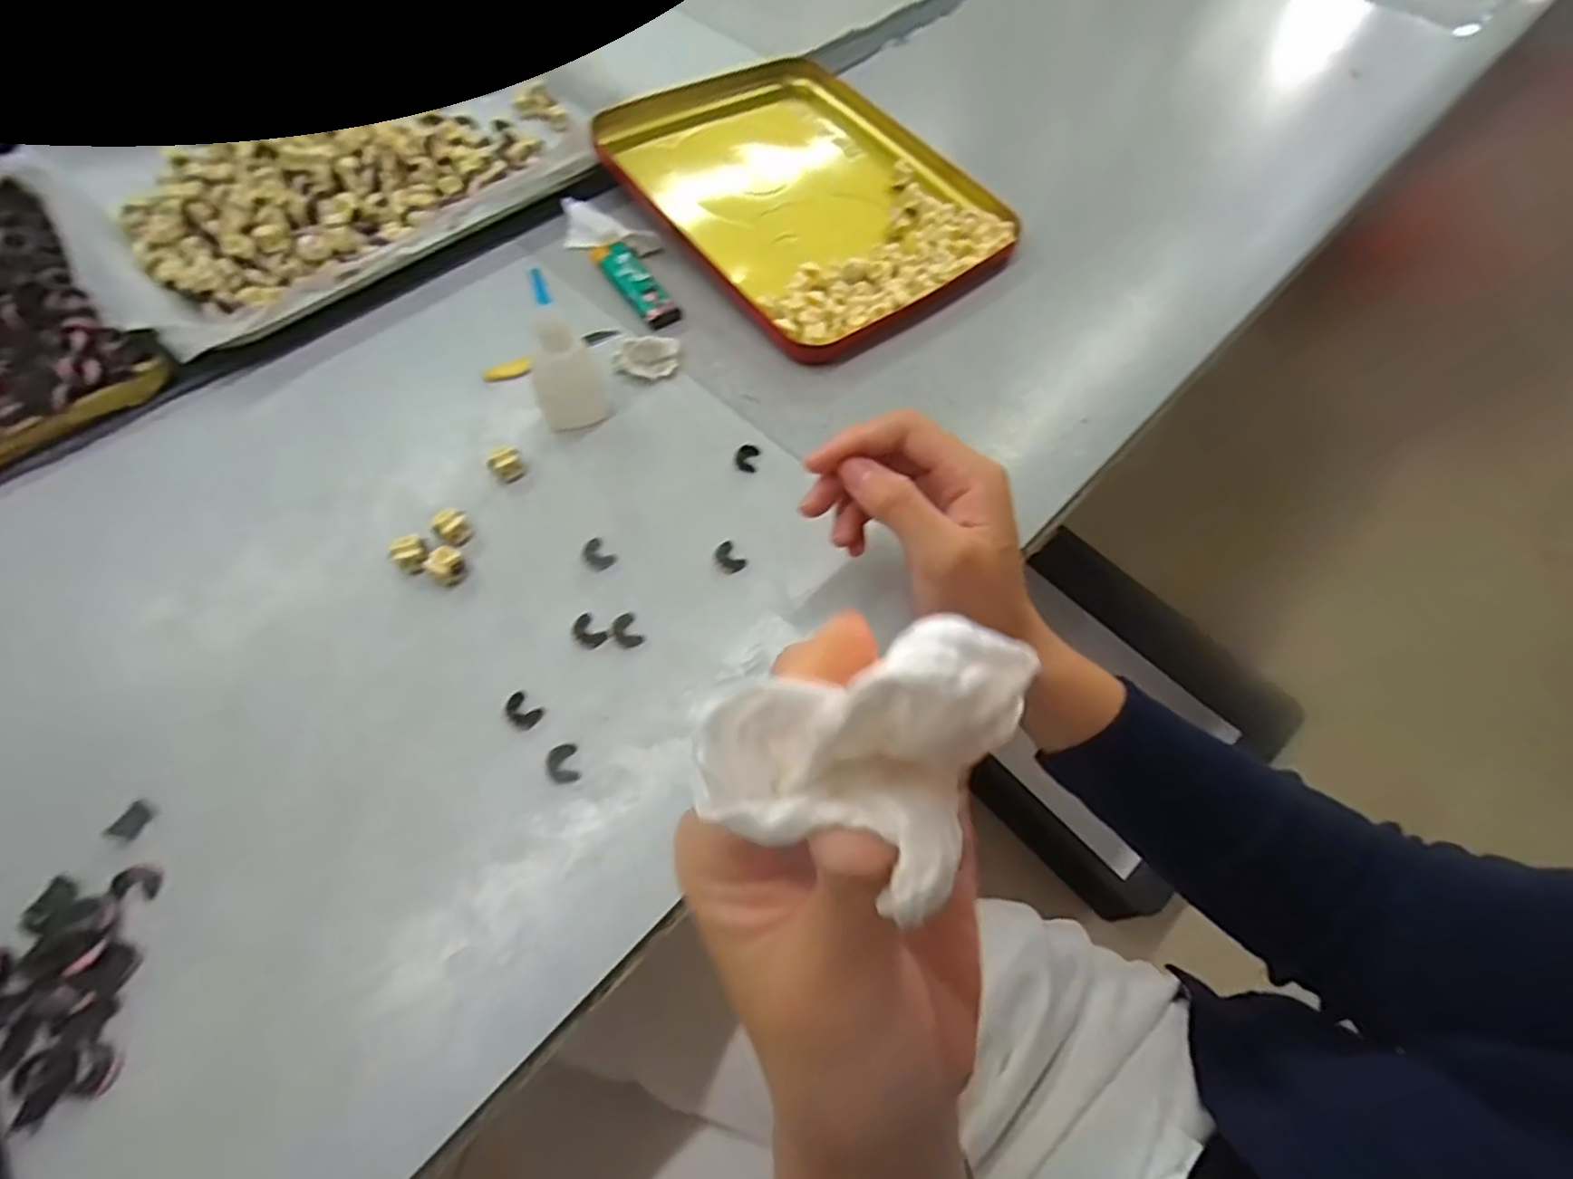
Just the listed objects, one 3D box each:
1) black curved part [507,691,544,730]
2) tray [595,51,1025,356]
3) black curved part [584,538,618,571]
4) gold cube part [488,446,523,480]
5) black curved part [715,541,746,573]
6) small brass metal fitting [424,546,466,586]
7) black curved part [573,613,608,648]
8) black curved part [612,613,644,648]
[{"bbox_3d":[-0.115,0.052,0.303,0.017,0.004,0.012,35,65,15],"label":"black curved part"},{"bbox_3d":[0.005,-0.279,0.479,0.199,0.027,0.281,-35,67,-19],"label":"tray"},{"bbox_3d":[-0.094,-0.018,0.345,0.013,0.004,0.017,-38,70,-21],"label":"black curved part"},{"bbox_3d":[-0.146,-0.066,0.365,0.015,0.011,0.015,-24,66,-16],"label":"gold cube part"},{"bbox_3d":[-0.029,-0.016,0.347,0.012,0.005,0.016,-37,69,-21],"label":"black curved part"},{"bbox_3d":[-0.163,-0.011,0.334,0.016,0.013,0.015,1,61,-3],"label":"small brass metal fitting"},{"bbox_3d":[-0.092,0.019,0.323,0.012,0.004,0.018,-37,69,-21],"label":"black curved part"},{"bbox_3d":[-0.074,0.019,0.325,0.012,0.004,0.017,-22,65,-15],"label":"black curved part"}]

